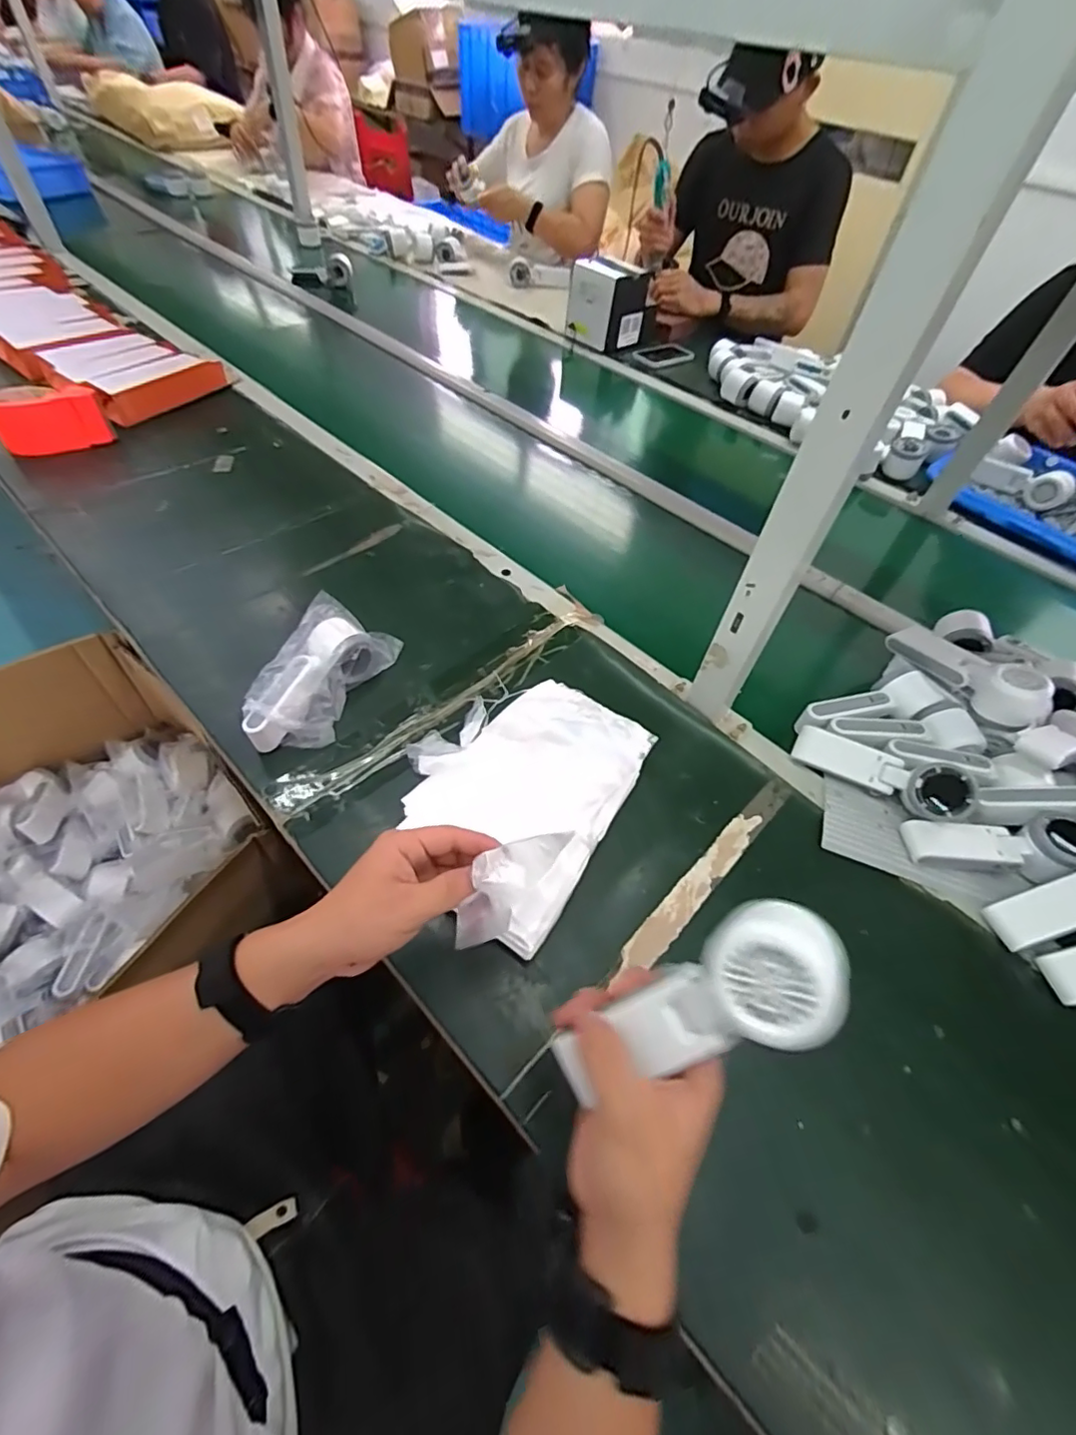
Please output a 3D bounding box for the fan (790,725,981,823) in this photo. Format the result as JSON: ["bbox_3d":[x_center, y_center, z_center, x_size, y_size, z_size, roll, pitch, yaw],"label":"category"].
[{"bbox_3d":[0.355,0.052,0.575,0.166,0.048,0.052,31,58,18],"label":"fan"}]

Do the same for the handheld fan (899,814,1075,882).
[{"bbox_3d":[0.453,0.124,0.537,0.179,0.046,0.055,2,54,-2],"label":"handheld fan"}]

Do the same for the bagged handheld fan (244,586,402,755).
[{"bbox_3d":[-0.237,-0.041,0.600,0.103,0.063,0.186,20,55,11],"label":"bagged handheld fan"}]

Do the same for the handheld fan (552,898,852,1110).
[{"bbox_3d":[0.078,0.157,0.296,0.166,0.037,0.060,-39,53,24],"label":"handheld fan"}]

